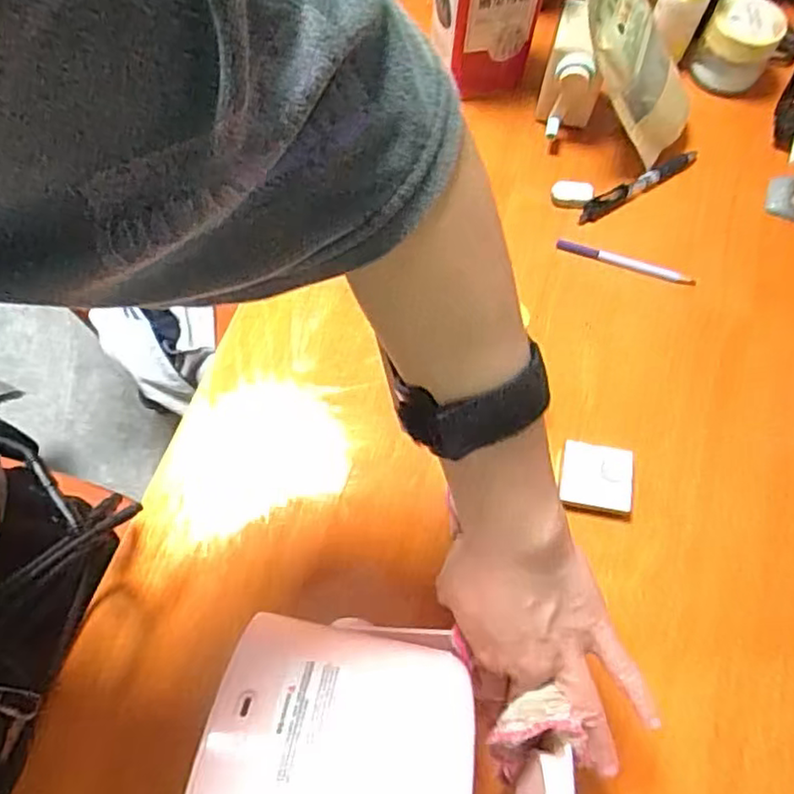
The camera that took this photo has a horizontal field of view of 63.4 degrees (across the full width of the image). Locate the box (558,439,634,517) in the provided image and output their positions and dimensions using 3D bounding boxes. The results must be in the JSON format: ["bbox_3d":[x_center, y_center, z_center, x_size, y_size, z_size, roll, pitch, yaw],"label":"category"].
[{"bbox_3d":[0.148,0.061,0.482,0.052,0.015,0.050,11,66,4],"label":"box"}]

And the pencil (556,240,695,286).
[{"bbox_3d":[0.201,-0.119,0.568,0.120,0.004,0.011,19,67,7],"label":"pencil"}]

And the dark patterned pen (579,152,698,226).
[{"bbox_3d":[0.226,-0.199,0.599,0.138,0.008,0.017,-29,70,-13],"label":"dark patterned pen"}]

